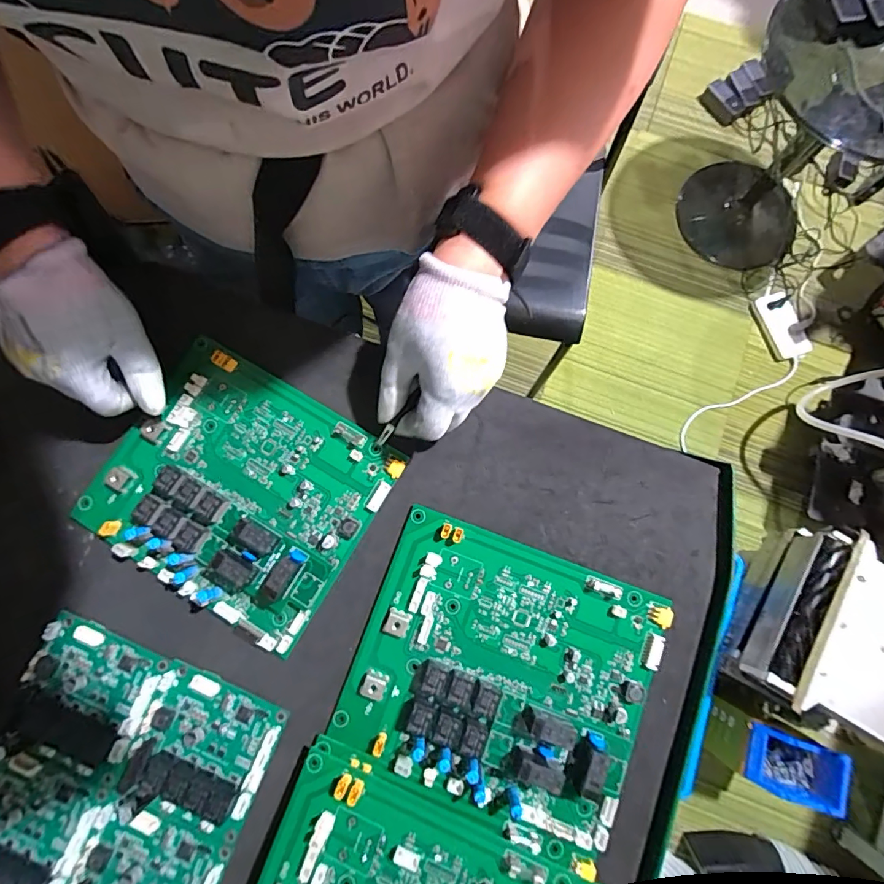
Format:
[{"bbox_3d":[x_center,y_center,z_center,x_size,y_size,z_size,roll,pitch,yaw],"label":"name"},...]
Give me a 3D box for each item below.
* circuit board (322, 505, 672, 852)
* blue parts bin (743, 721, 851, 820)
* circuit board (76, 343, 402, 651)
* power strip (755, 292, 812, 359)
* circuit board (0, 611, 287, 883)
[{"bbox_3d":[0.043,0.162,0.320,0.205,0.029,0.172,21,80,3],"label":"circuit board"},{"bbox_3d":[0.669,0.618,0.877,0.163,0.070,0.114,23,80,3],"label":"blue parts bin"},{"bbox_3d":[-0.156,0.034,0.347,0.196,0.030,0.175,32,81,5],"label":"circuit board"},{"bbox_3d":[0.971,-0.333,1.321,0.088,0.035,0.198,-13,80,-3],"label":"power strip"},{"bbox_3d":[-0.230,0.242,0.315,0.182,0.019,0.177,21,80,3],"label":"circuit board"}]

